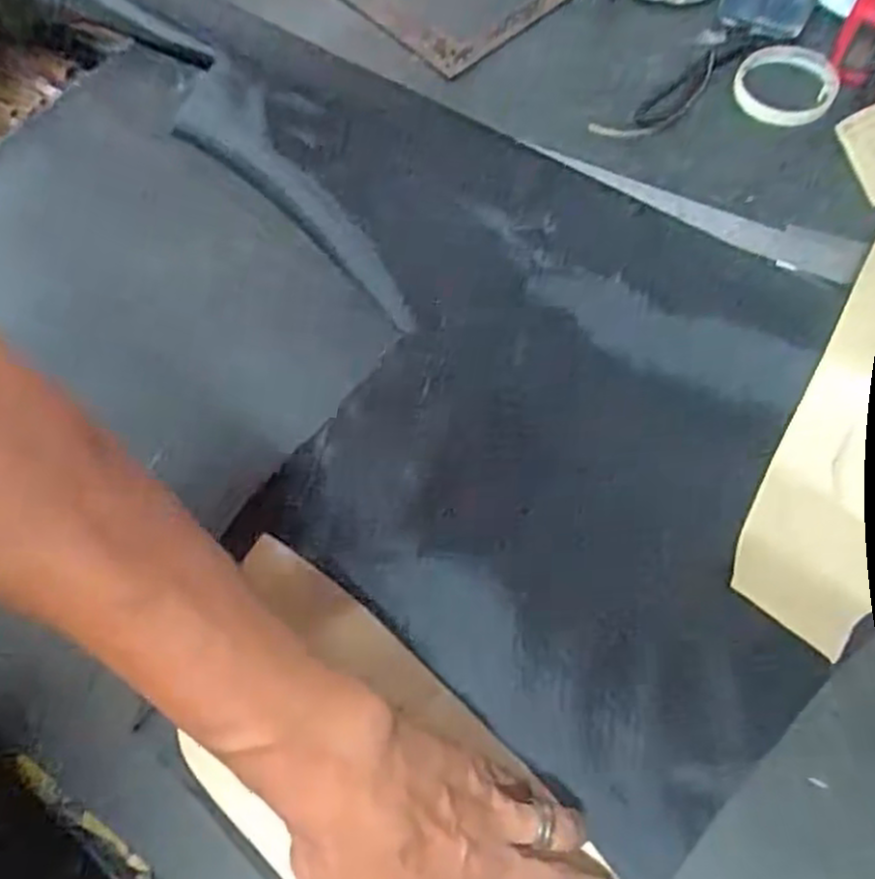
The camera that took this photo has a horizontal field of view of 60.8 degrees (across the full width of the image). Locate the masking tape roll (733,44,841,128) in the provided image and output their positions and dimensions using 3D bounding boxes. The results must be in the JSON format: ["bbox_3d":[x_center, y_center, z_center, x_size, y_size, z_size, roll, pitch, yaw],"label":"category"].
[{"bbox_3d":[0.304,-0.309,0.651,0.083,0.023,0.083,-1,66,3],"label":"masking tape roll"}]

